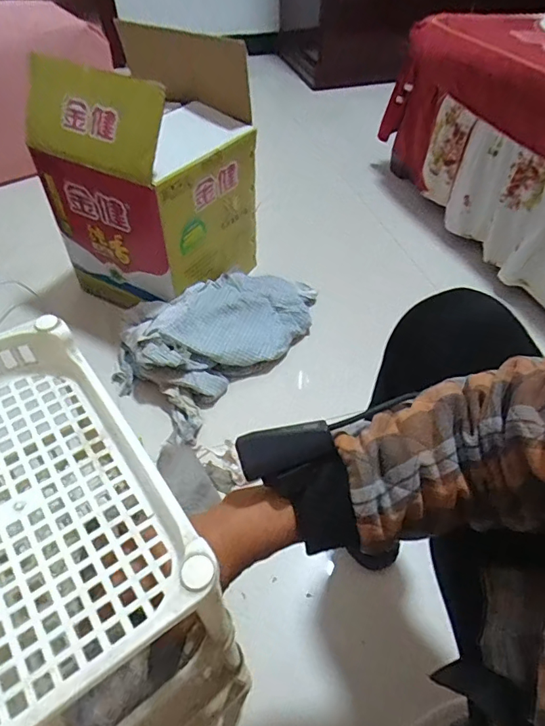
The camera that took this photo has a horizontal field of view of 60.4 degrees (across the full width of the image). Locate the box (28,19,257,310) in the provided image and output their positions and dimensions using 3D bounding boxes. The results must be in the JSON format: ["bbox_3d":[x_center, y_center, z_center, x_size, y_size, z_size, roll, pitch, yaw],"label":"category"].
[{"bbox_3d":[-0.252,-0.405,0.993,0.331,0.418,0.342,28,53,24],"label":"box"}]

